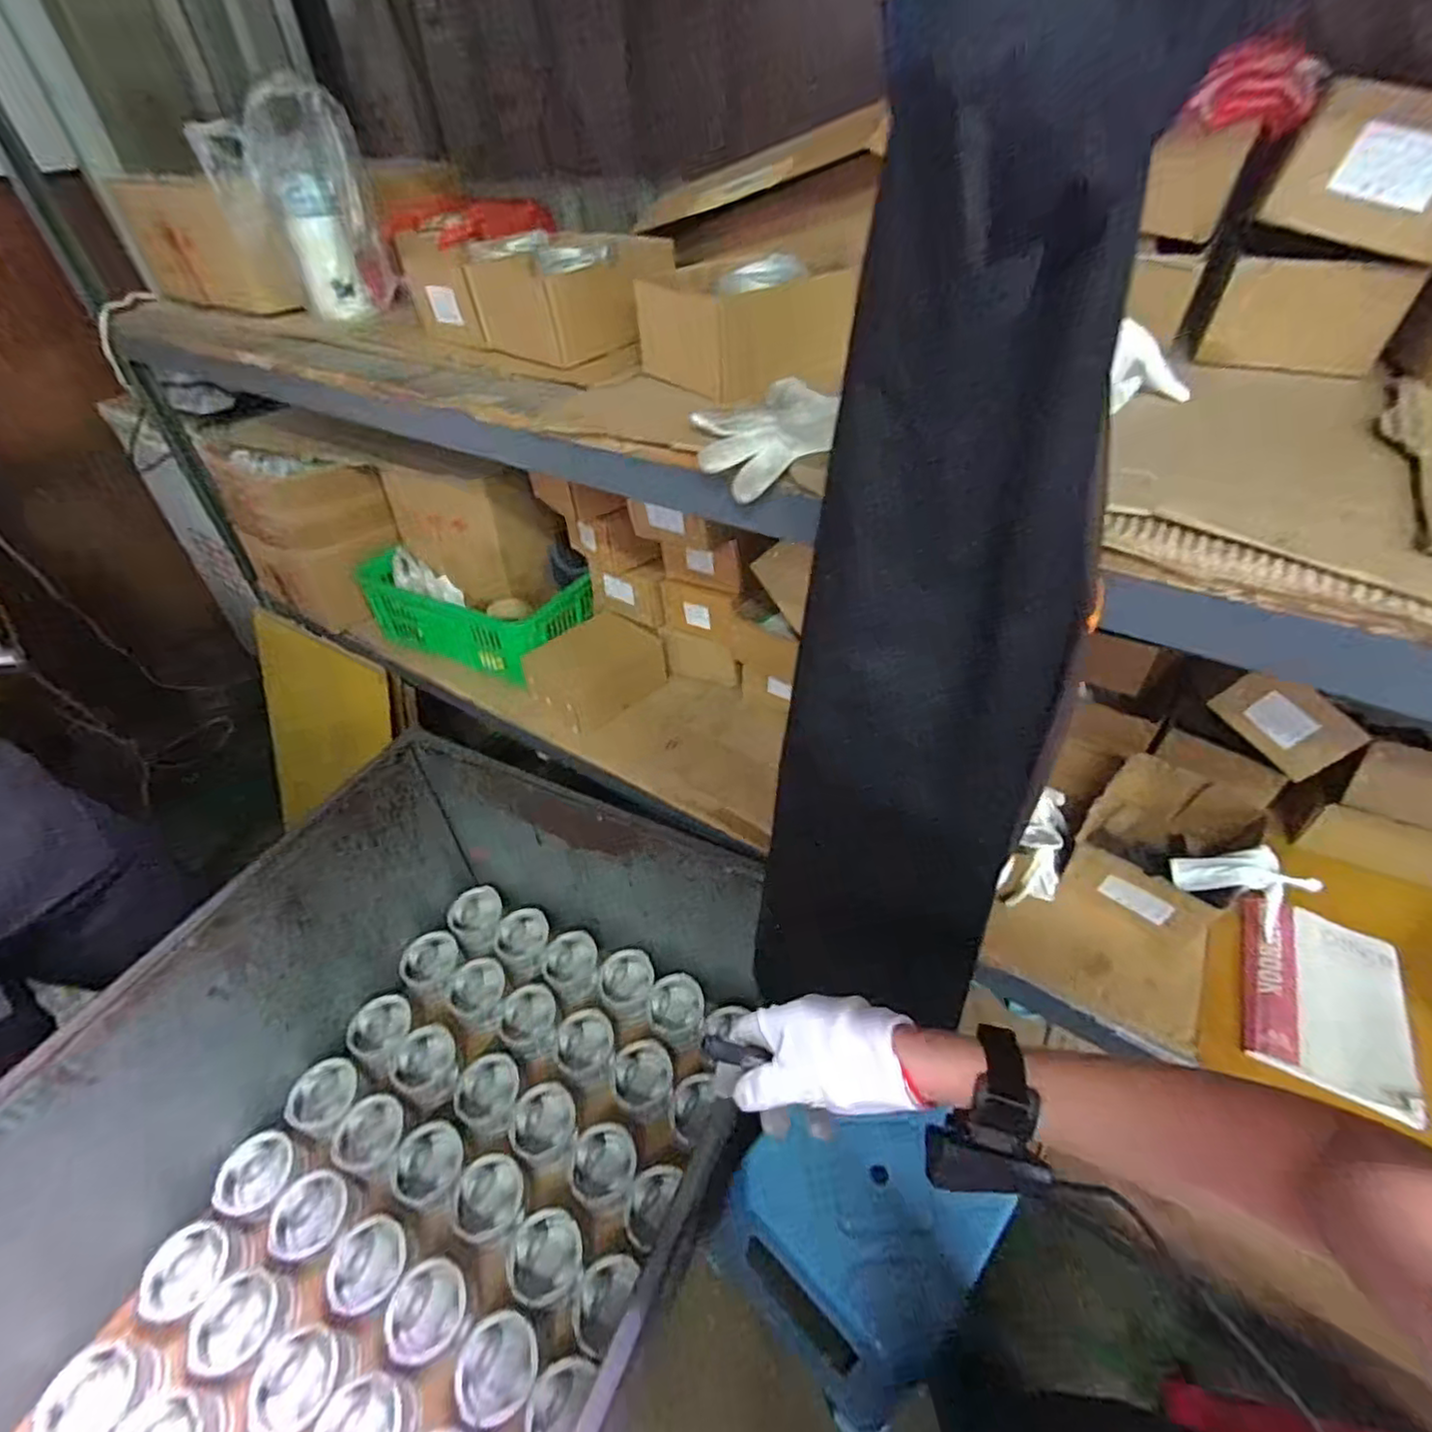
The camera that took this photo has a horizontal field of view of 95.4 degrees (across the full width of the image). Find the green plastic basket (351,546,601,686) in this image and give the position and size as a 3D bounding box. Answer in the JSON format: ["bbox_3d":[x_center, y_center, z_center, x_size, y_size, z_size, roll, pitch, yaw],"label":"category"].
[{"bbox_3d":[-0.463,-0.204,1.260,0.441,0.139,0.202,18,47,20],"label":"green plastic basket"}]

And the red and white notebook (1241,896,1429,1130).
[{"bbox_3d":[0.686,0.315,0.728,0.154,0.029,0.218,16,53,20],"label":"red and white notebook"}]

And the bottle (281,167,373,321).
[{"bbox_3d":[-0.595,-0.702,0.986,0.075,0.168,0.065,-34,52,-30],"label":"bottle"}]

